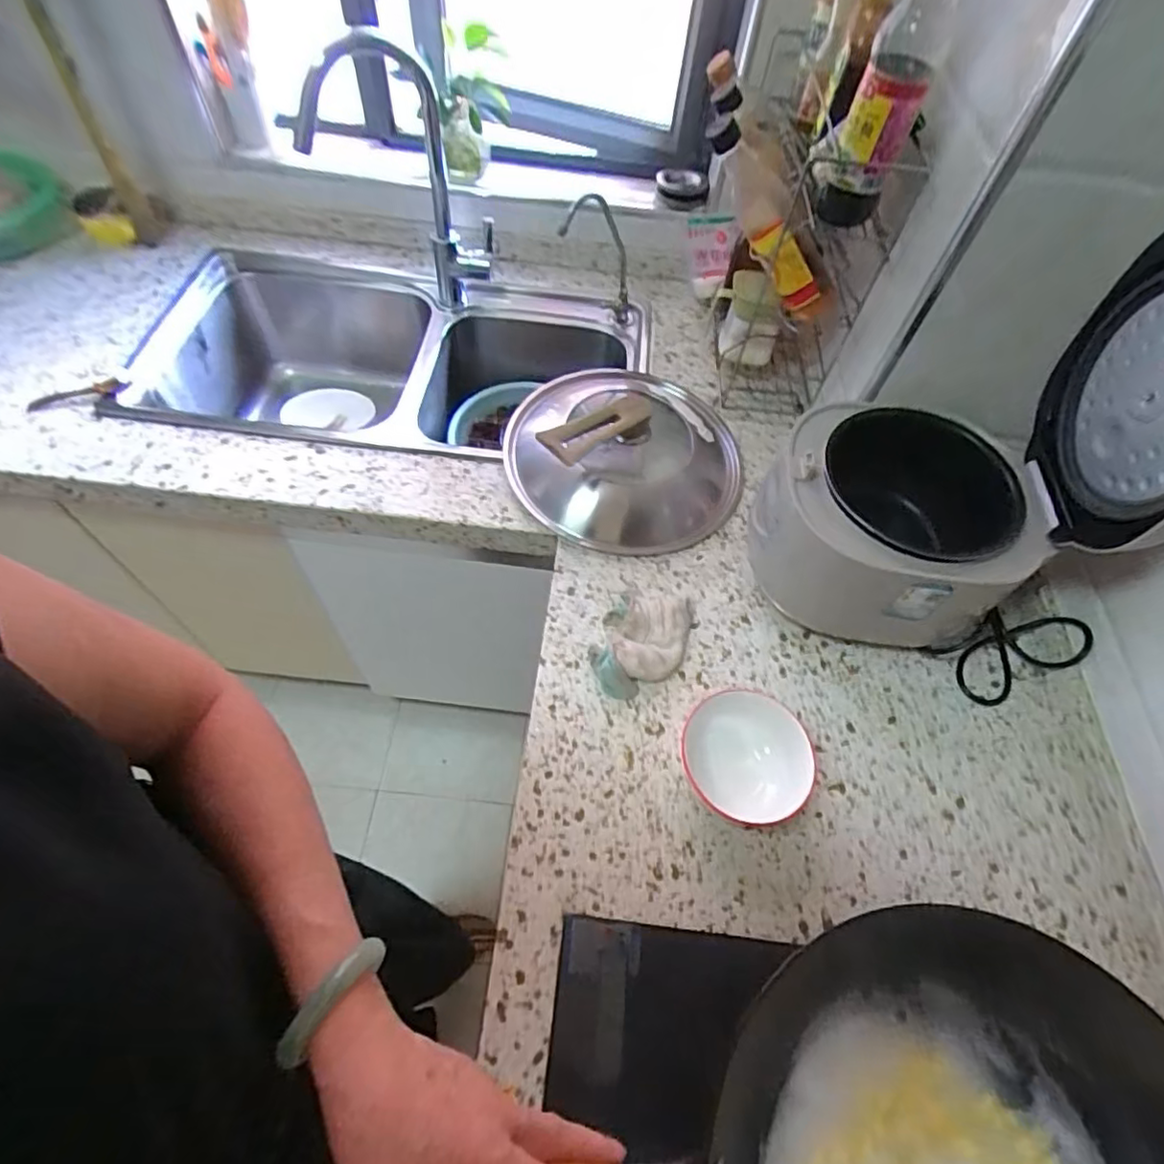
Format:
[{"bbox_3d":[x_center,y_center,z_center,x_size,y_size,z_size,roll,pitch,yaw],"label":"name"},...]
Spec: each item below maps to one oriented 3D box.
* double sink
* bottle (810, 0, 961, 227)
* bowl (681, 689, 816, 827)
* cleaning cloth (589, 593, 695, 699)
[{"bbox_3d":[-0.281,-0.299,1.031,0.741,0.226,0.409,7,57,0],"label":"double sink"},{"bbox_3d":[0.289,-0.474,0.581,0.076,0.235,0.077,26,59,12],"label":"bottle"},{"bbox_3d":[0.165,0.176,0.615,0.115,0.063,0.123,3,57,-3],"label":"bowl"},{"bbox_3d":[0.069,0.062,0.695,0.093,0.042,0.141,20,58,8],"label":"cleaning cloth"}]

